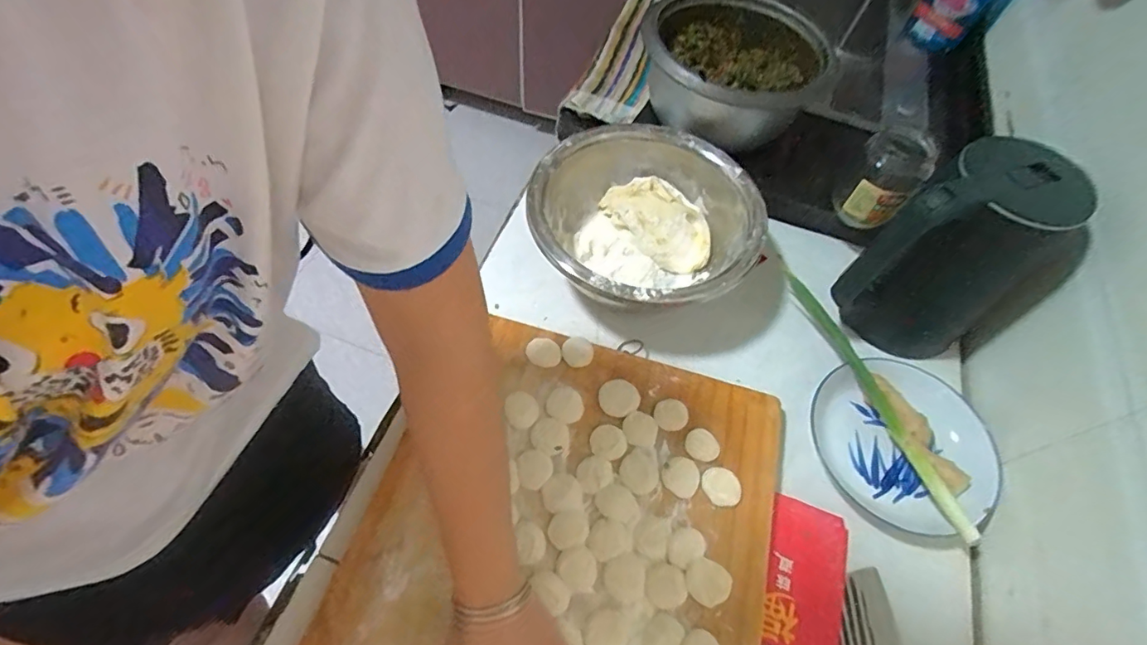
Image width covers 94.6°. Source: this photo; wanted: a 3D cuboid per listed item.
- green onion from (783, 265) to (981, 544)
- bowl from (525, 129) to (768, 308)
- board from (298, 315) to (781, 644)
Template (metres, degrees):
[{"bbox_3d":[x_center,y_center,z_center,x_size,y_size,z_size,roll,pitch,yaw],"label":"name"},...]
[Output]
[{"bbox_3d":[0.327,0.068,0.584,0.019,0.022,0.331,-13,62,-12],"label":"green onion"},{"bbox_3d":[0.083,-0.114,0.657,0.263,0.109,0.269,2,60,-4],"label":"bowl"},{"bbox_3d":[-0.026,0.266,0.451,0.368,0.027,0.556,15,58,8],"label":"board"}]

